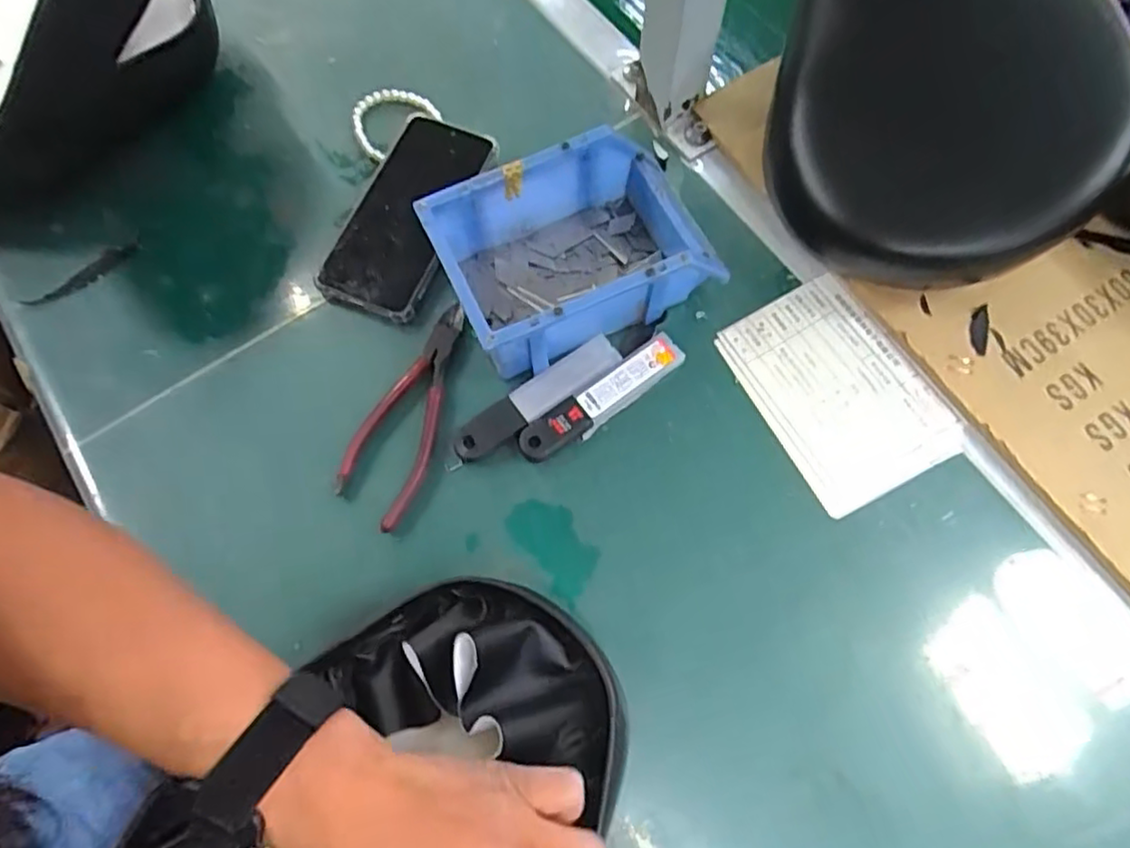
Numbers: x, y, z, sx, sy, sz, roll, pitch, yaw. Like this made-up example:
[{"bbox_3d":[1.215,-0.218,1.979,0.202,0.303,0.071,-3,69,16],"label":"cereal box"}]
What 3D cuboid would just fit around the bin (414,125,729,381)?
[{"bbox_3d":[0.007,-0.117,0.455,0.172,0.069,0.116,-25,71,-8],"label":"bin"}]

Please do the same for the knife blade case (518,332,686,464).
[{"bbox_3d":[0.025,-0.018,0.452,0.126,0.007,0.027,-33,73,-10],"label":"knife blade case"}]

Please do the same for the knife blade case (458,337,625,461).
[{"bbox_3d":[-0.019,-0.017,0.453,0.124,0.009,0.026,-33,73,-10],"label":"knife blade case"}]

